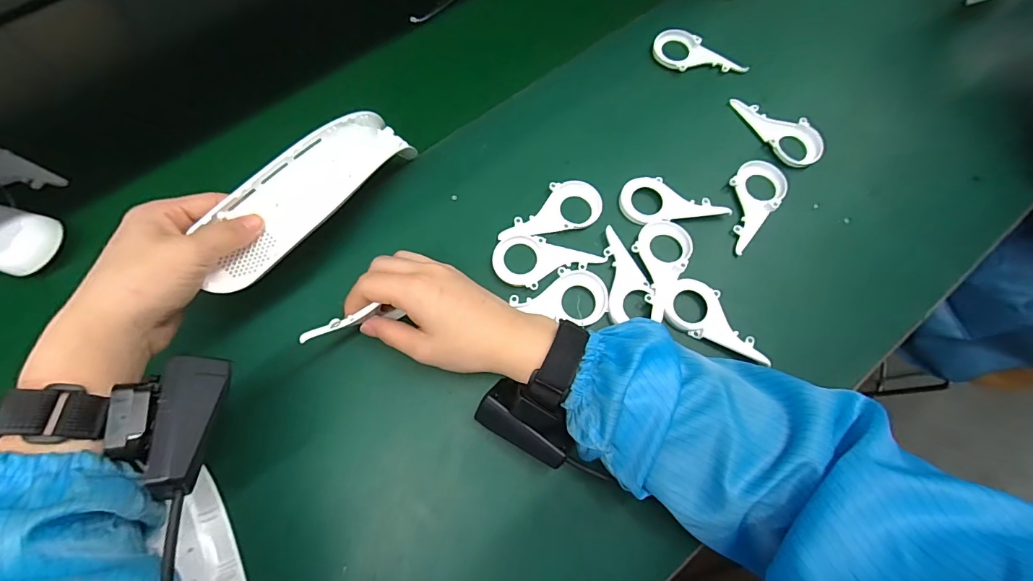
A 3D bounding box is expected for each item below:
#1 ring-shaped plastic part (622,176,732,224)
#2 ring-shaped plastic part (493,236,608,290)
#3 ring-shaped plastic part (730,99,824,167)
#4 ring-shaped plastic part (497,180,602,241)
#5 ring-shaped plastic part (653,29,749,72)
[{"bbox_3d":[0.137,-0.082,0.387,0.092,0.005,0.045,-8,73,-4],"label":"ring-shaped plastic part"},{"bbox_3d":[0.025,-0.020,0.369,0.090,0.004,0.044,15,73,2],"label":"ring-shaped plastic part"},{"bbox_3d":[0.250,-0.156,0.415,0.045,0.014,0.090,-28,76,-10],"label":"ring-shaped plastic part"},{"bbox_3d":[0.029,-0.072,0.383,0.091,0.006,0.047,-8,73,-5],"label":"ring-shaped plastic part"},{"bbox_3d":[0.185,-0.243,0.444,0.090,0.005,0.048,1,73,-2],"label":"ring-shaped plastic part"}]

